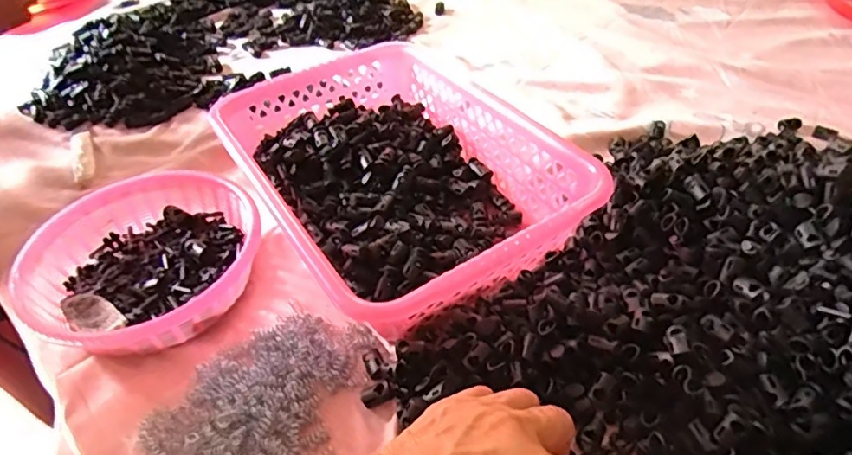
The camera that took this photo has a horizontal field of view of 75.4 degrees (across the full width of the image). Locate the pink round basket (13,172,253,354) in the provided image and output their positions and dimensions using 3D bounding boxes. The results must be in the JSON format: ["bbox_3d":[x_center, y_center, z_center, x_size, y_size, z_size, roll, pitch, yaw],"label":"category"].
[{"bbox_3d":[-0.209,0.028,0.422,0.160,0.051,0.164,-35,53,-27],"label":"pink round basket"}]

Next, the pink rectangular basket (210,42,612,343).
[{"bbox_3d":[-0.022,-0.044,0.466,0.205,0.079,0.301,-25,49,-19],"label":"pink rectangular basket"}]

